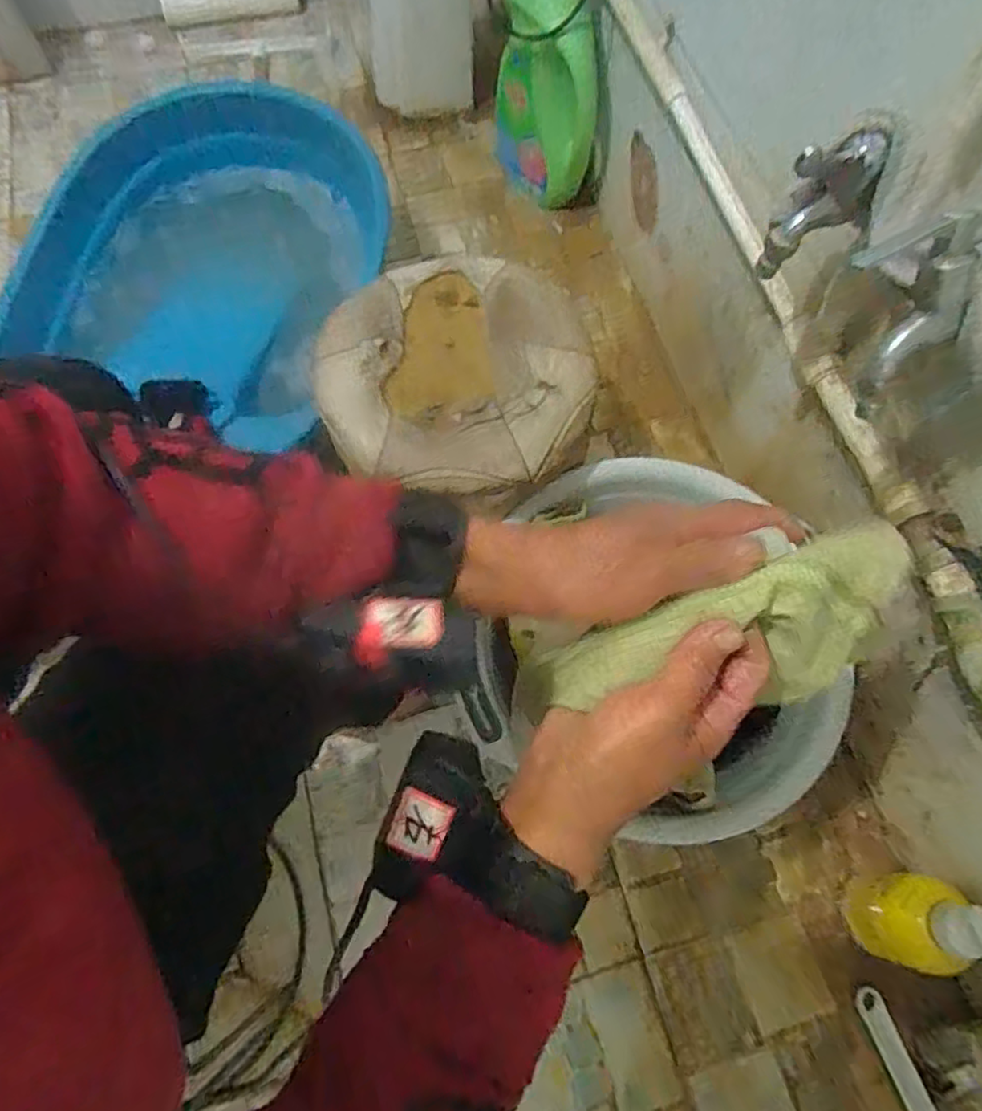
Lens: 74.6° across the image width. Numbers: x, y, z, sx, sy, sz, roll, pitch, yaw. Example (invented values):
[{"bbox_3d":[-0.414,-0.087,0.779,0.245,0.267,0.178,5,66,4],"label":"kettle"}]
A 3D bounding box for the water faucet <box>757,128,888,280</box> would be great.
[{"bbox_3d":[0.202,-0.219,0.411,0.052,0.095,0.041,-12,68,-31],"label":"water faucet"}]

